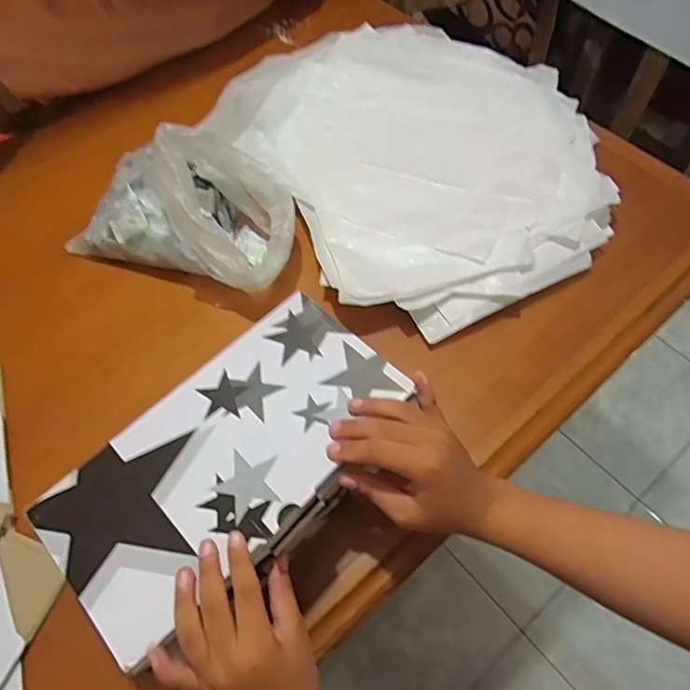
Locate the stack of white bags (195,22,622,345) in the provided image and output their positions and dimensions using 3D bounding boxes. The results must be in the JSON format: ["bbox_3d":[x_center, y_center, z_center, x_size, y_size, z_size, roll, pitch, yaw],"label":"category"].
[{"bbox_3d":[0.080,-0.260,0.684,0.432,0.047,0.522,-27,63,-13],"label":"stack of white bags"}]

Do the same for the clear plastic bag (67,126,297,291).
[{"bbox_3d":[-0.171,-0.173,0.597,0.264,0.113,0.174,18,62,12],"label":"clear plastic bag"}]

